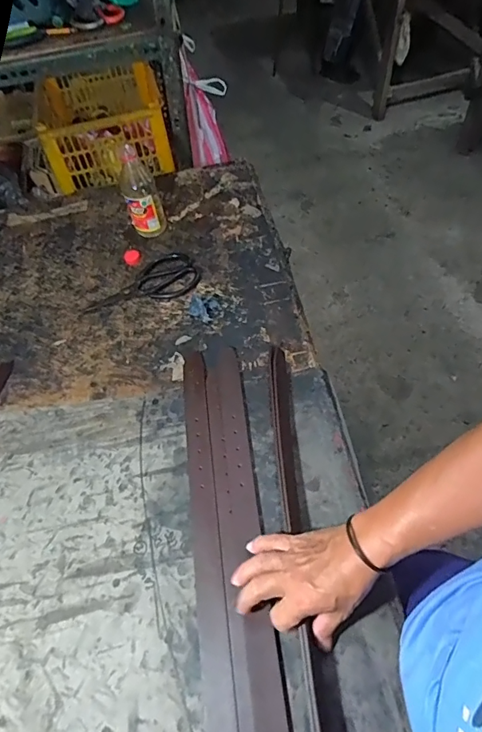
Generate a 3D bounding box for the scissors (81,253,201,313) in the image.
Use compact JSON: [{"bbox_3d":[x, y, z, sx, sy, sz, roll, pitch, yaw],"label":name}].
[{"bbox_3d":[-0.185,-0.151,0.817,0.213,0.023,0.092,-17,55,-8],"label":"scissors"}]

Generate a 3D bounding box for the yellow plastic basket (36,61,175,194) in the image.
[{"bbox_3d":[-0.369,-0.661,1.176,0.312,0.150,0.427,-18,55,-9],"label":"yellow plastic basket"}]

